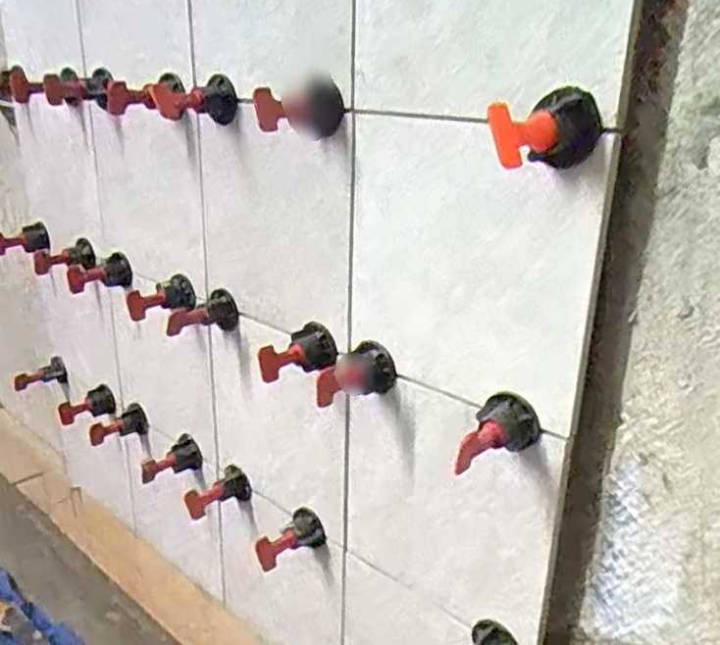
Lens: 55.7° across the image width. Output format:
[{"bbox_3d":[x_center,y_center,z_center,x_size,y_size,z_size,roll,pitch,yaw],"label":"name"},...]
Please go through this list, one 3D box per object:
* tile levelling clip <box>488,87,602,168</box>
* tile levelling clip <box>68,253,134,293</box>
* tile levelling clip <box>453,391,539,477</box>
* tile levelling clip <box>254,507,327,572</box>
[{"bbox_3d":[0.076,-0.077,0.277,0.028,0.030,0.056,15,25,31],"label":"tile levelling clip"},{"bbox_3d":[-0.226,-0.043,0.591,0.052,0.031,0.026,-7,23,-19],"label":"tile levelling clip"},{"bbox_3d":[0.070,0.057,0.342,0.031,0.027,0.042,12,24,25],"label":"tile levelling clip"},{"bbox_3d":[-0.050,0.157,0.490,0.029,0.027,0.045,15,26,32],"label":"tile levelling clip"}]

